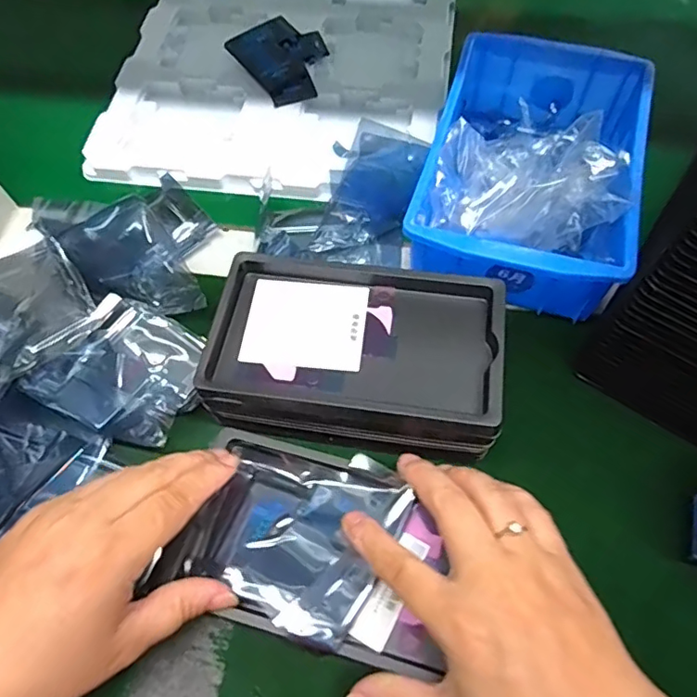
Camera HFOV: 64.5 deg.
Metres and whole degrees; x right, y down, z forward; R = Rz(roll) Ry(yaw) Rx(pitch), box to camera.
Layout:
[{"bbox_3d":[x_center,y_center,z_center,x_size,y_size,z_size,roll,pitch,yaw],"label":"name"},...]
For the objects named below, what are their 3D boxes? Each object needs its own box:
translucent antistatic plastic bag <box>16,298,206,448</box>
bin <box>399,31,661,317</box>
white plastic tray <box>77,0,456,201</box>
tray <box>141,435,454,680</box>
[{"bbox_3d":[-0.140,0.012,0.346,0.082,0.022,0.081,22,67,12],"label":"translucent antistatic plastic bag"},{"bbox_3d":[0.125,-0.124,0.382,0.136,0.063,0.204,13,66,8],"label":"bin"},{"bbox_3d":[-0.051,-0.265,0.483,0.269,0.017,0.318,8,64,5],"label":"white plastic tray"},{"bbox_3d":[-0.019,0.098,0.286,0.136,0.015,0.091,13,64,8],"label":"tray"}]

